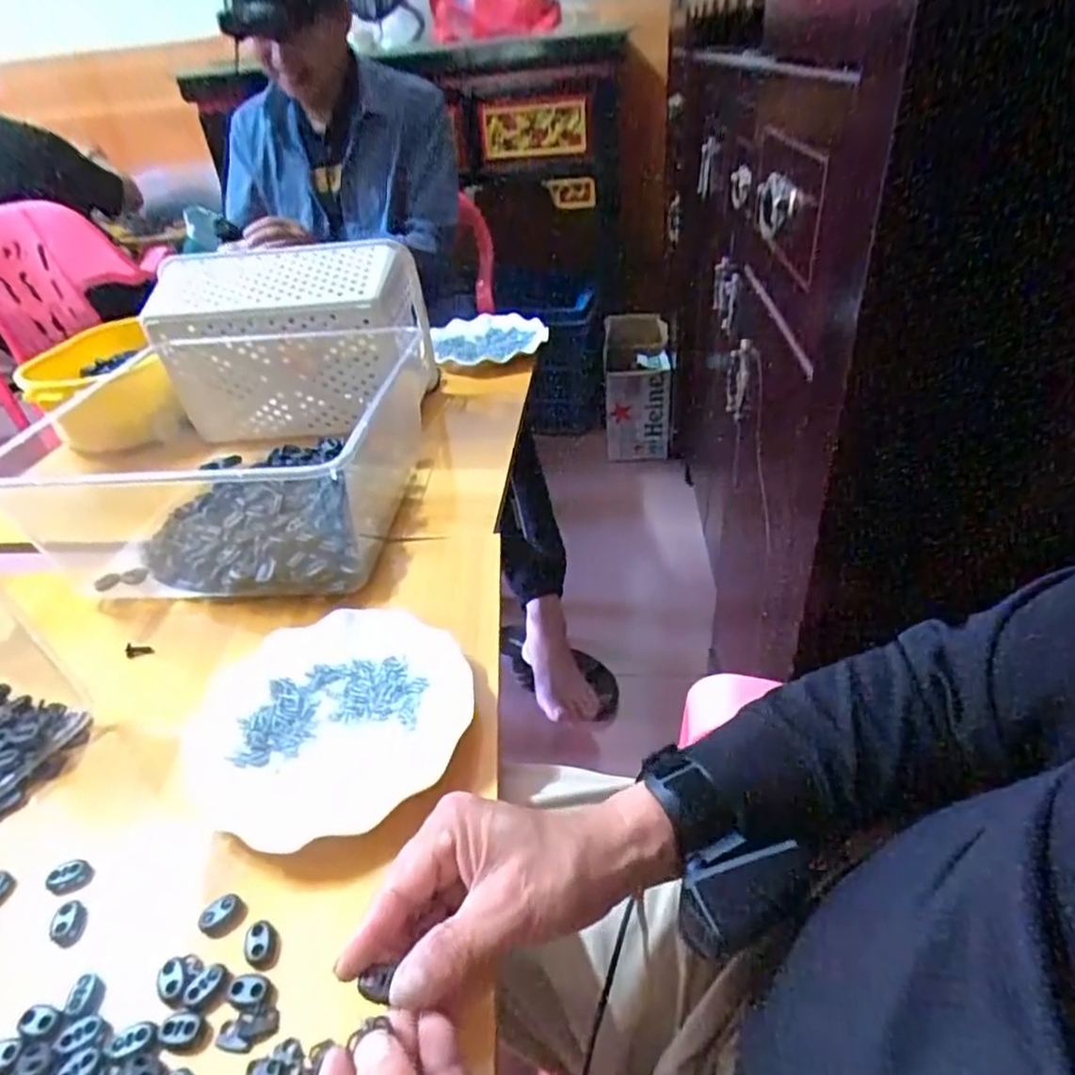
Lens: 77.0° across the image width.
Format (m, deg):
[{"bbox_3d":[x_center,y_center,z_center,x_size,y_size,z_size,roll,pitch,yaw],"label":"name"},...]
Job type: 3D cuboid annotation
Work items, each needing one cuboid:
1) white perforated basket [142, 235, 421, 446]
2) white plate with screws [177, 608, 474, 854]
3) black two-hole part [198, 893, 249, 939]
[{"bbox_3d":[-0.278,-0.213,0.798,0.282,0.206,0.133,-2,36,5],"label":"white perforated basket"},{"bbox_3d":[-0.144,0.122,0.471,0.191,0.030,0.170,-19,38,-19],"label":"white plate with screws"},{"bbox_3d":[-0.170,0.205,0.366,0.022,0.012,0.015,-32,43,-32],"label":"black two-hole part"}]

